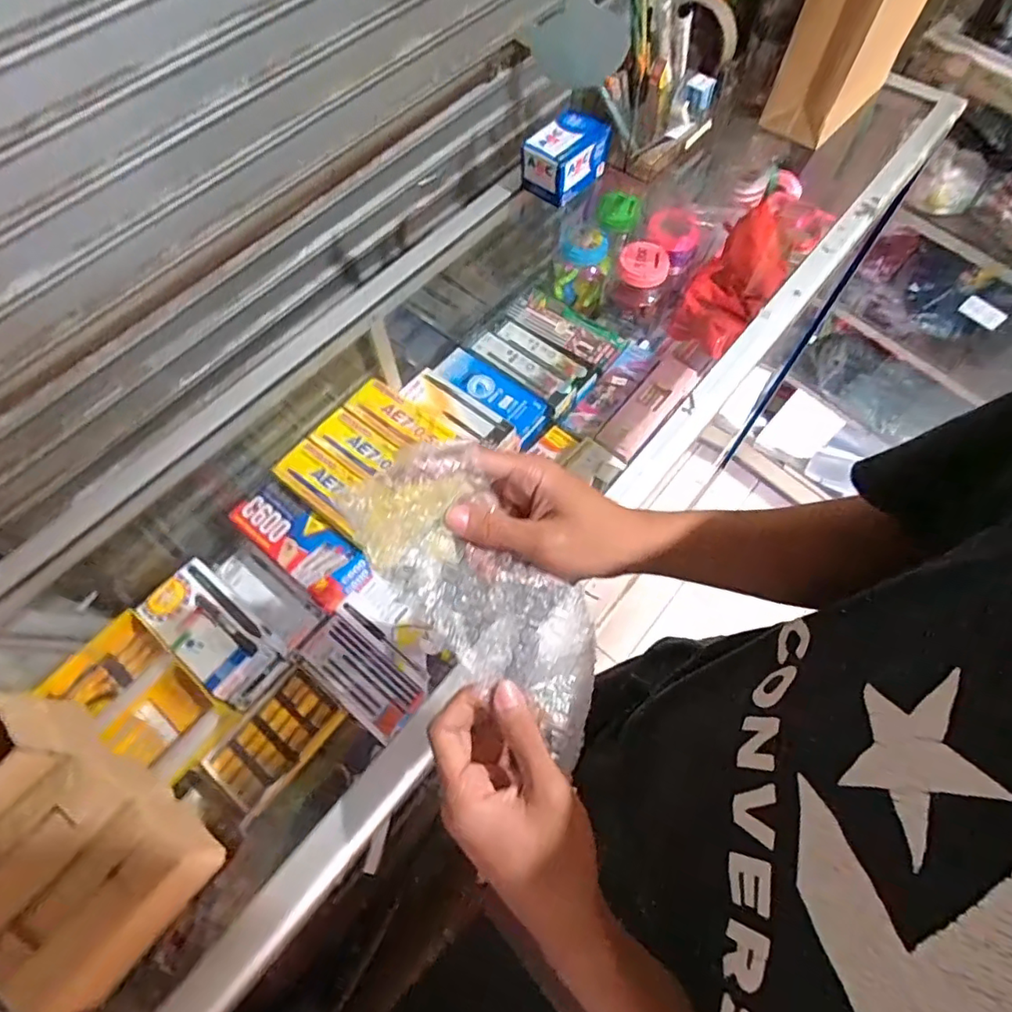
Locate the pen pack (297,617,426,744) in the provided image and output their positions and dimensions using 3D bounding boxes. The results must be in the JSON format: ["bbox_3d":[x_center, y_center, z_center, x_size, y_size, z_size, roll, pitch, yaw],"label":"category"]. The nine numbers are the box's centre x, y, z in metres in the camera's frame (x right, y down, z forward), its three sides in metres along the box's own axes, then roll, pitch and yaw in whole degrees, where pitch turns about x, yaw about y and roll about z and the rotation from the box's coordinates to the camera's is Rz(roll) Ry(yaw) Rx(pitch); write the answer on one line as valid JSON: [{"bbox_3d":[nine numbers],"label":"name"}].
[{"bbox_3d":[-0.161,0.187,0.615,0.143,0.010,0.063,37,69,15],"label":"pen pack"}]

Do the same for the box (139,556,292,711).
[{"bbox_3d":[-0.320,0.138,0.611,0.157,0.046,0.078,38,70,15],"label":"box"}]

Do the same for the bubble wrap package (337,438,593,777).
[{"bbox_3d":[-0.007,0.053,0.339,0.084,0.026,0.201,-42,98,-18],"label":"bubble wrap package"}]

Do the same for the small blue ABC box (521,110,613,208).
[{"bbox_3d":[0.068,-0.402,0.642,0.062,0.056,0.096,41,70,16],"label":"small blue ABC box"}]

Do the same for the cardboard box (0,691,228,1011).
[{"bbox_3d":[-0.279,0.205,0.341,0.182,0.056,0.117,29,68,11],"label":"cardboard box"}]

